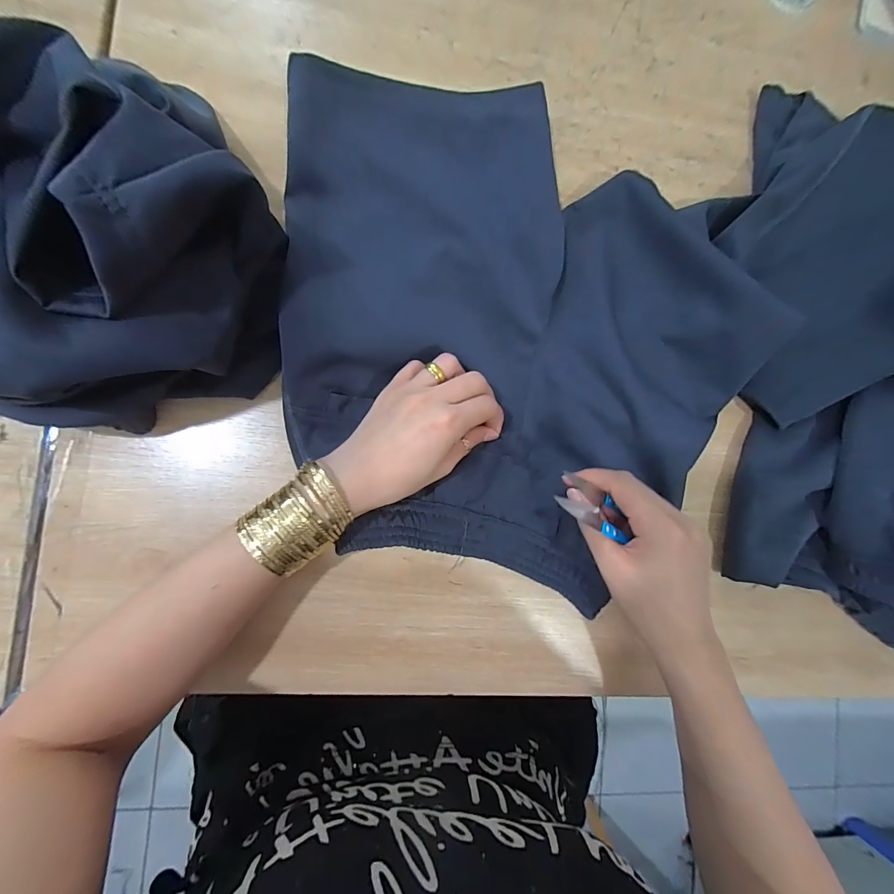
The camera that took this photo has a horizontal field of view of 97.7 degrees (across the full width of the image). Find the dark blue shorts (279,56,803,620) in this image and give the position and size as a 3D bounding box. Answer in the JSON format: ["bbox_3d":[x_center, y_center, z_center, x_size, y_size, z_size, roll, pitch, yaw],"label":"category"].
[{"bbox_3d":[0.065,-0.089,0.308,0.368,0.040,0.389,0,88,-8],"label":"dark blue shorts"}]

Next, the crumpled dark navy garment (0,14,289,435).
[{"bbox_3d":[-0.211,-0.107,0.237,0.217,0.127,0.167,-26,92,-8],"label":"crumpled dark navy garment"}]

